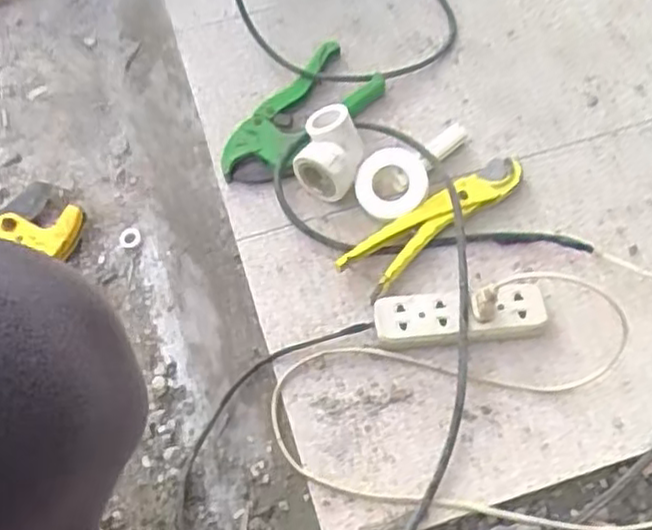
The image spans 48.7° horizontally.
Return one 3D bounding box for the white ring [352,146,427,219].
[{"bbox_3d":[0.066,-0.080,0.690,0.065,0.029,0.074,31,71,14],"label":"white ring"}]

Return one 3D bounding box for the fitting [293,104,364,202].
[{"bbox_3d":[0.002,-0.106,0.696,0.061,0.057,0.074,17,70,8],"label":"fitting"}]

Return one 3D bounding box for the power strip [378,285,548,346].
[{"bbox_3d":[0.117,0.044,0.626,0.145,0.029,0.043,-3,66,1],"label":"power strip"}]

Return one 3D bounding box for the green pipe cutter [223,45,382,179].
[{"bbox_3d":[-0.026,-0.154,0.741,0.081,0.030,0.187,40,73,17],"label":"green pipe cutter"}]

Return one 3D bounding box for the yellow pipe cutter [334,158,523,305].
[{"bbox_3d":[0.102,-0.046,0.678,0.198,0.022,0.052,-38,70,-14],"label":"yellow pipe cutter"}]

